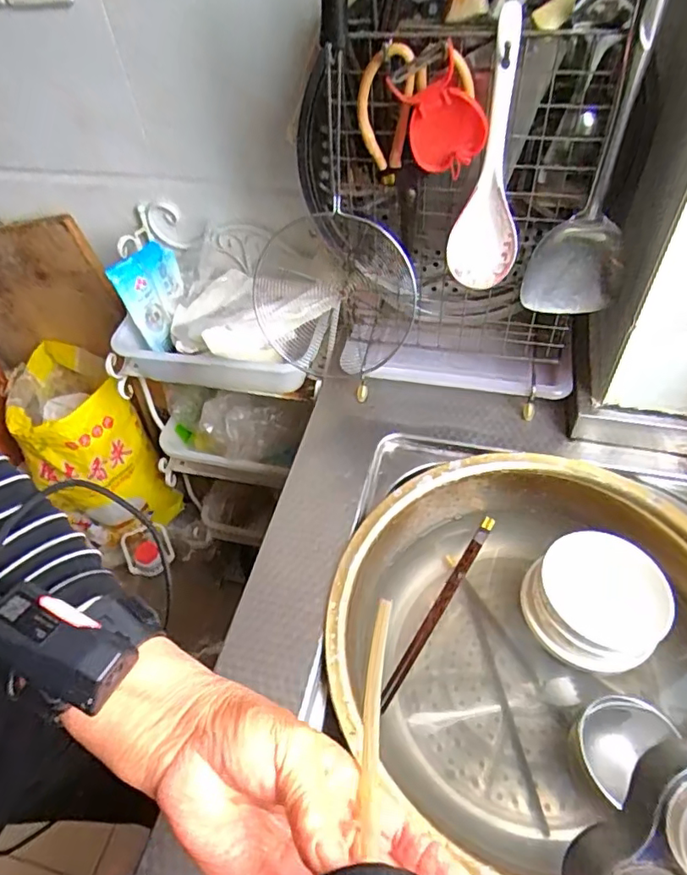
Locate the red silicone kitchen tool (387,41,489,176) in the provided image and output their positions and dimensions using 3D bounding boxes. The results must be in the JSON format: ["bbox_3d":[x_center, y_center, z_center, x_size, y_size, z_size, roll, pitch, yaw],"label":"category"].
[{"bbox_3d":[0.080,-0.269,0.480,0.078,0.072,0.034,20,55,21],"label":"red silicone kitchen tool"}]

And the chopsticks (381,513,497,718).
[{"bbox_3d":[0.103,0.177,0.593,0.012,0.014,0.242,25,57,24],"label":"chopsticks"}]

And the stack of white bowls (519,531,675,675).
[{"bbox_3d":[0.256,0.163,0.569,0.127,0.054,0.123,-37,56,-23],"label":"stack of white bowls"}]

